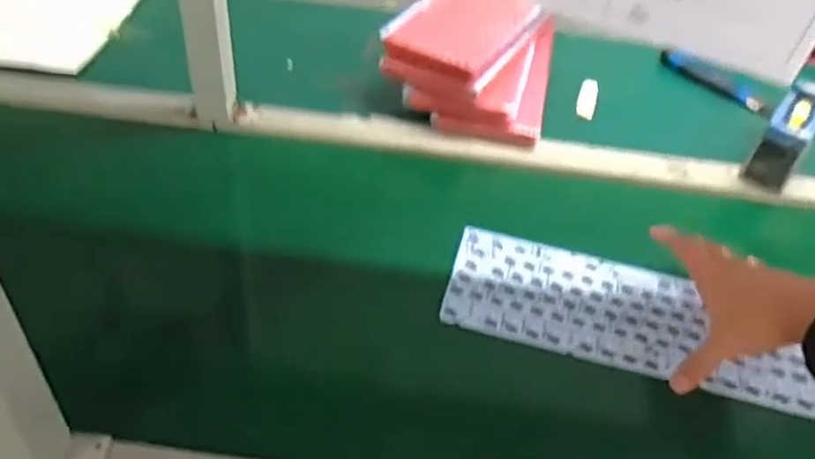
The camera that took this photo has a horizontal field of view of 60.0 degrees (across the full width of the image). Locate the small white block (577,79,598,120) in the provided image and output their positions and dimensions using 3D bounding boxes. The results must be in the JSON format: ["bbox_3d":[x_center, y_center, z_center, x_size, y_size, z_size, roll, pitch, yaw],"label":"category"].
[{"bbox_3d":[0.234,-0.169,0.913,0.023,0.016,0.075,14,44,9],"label":"small white block"}]

